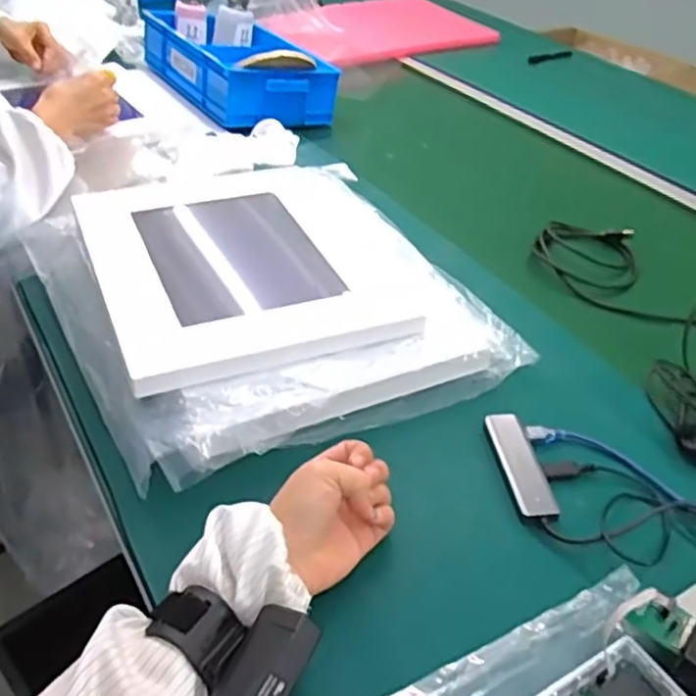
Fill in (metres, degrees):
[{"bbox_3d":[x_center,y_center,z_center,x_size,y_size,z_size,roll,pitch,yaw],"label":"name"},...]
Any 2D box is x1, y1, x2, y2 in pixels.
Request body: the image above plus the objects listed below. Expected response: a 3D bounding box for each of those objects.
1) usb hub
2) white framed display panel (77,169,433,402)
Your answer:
[{"bbox_3d":[0.132,0.088,0.543,0.031,0.006,0.104,-2,38,-10],"label":"usb hub"},{"bbox_3d":[-0.089,-0.091,0.662,0.280,0.019,0.314,-12,41,-21],"label":"white framed display panel"}]

